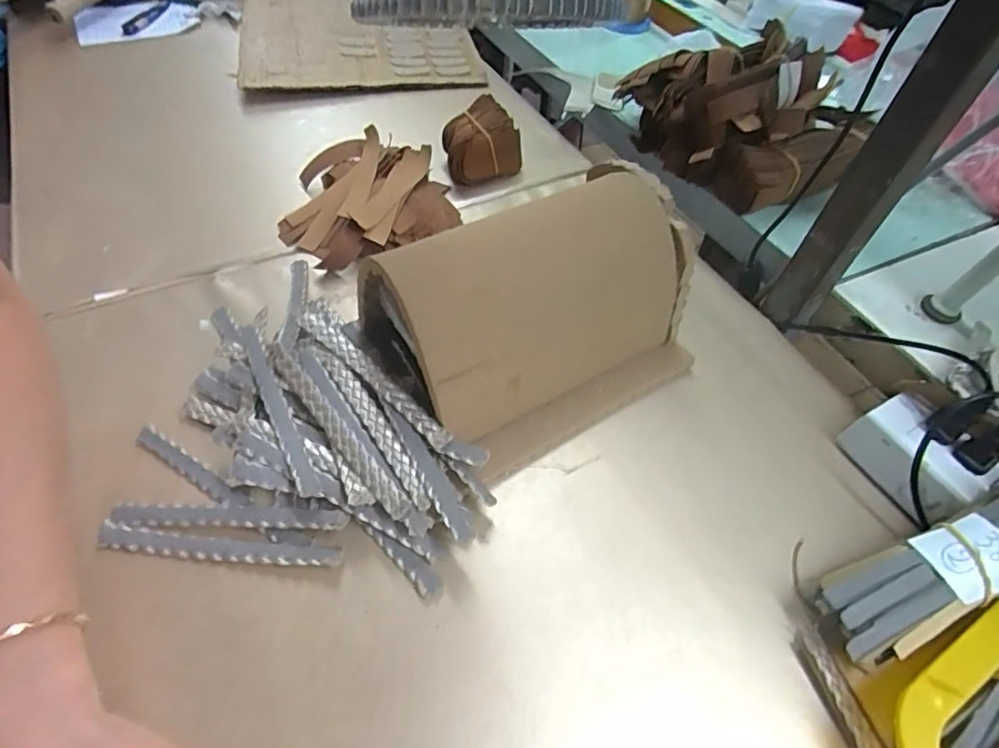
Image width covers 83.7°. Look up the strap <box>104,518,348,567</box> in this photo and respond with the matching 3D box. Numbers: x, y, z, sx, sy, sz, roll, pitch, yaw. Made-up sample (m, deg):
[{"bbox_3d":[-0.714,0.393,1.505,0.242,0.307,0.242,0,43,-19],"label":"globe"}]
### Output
[{"bbox_3d":[-0.157,0.098,0.314,0.135,0.011,0.013,7,52,1],"label":"strap"}]

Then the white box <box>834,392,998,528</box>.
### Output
[{"bbox_3d":[0.272,0.055,0.366,0.051,0.042,0.076,-19,56,-18],"label":"white box"}]

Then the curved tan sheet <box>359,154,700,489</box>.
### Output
[{"bbox_3d":[0.026,-0.043,0.364,0.190,0.123,0.131,-25,58,-22],"label":"curved tan sheet"}]

